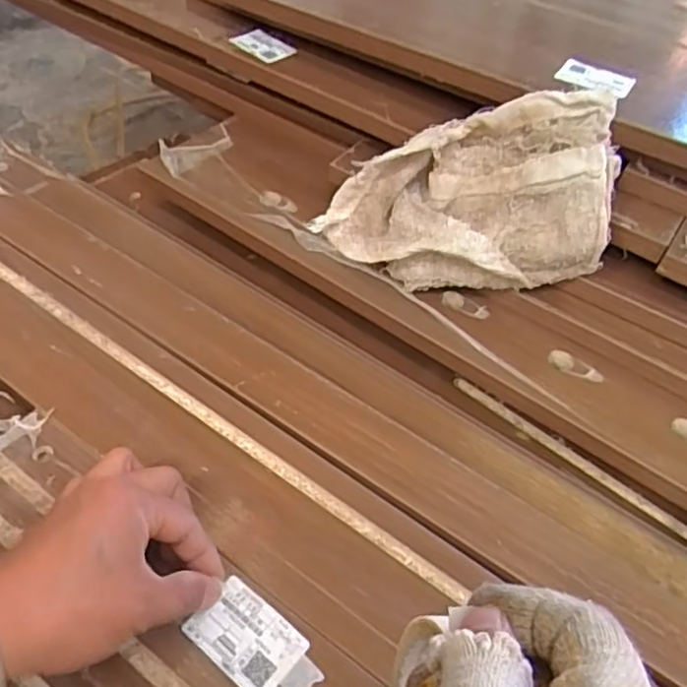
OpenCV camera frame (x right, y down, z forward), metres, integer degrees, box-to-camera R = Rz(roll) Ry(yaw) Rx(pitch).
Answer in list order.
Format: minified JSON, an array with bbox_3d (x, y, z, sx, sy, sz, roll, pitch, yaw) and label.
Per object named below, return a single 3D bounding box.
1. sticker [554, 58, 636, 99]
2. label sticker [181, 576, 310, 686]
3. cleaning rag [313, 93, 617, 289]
[{"bbox_3d":[0.218,-0.230,0.566,0.063,0.007,0.024,22,79,12],"label":"sticker"},{"bbox_3d":[-0.053,0.160,0.357,0.059,0.004,0.040,33,56,22],"label":"label sticker"},{"bbox_3d":[0.094,-0.115,0.522,0.216,0.123,0.109,2,48,-4],"label":"cleaning rag"}]

